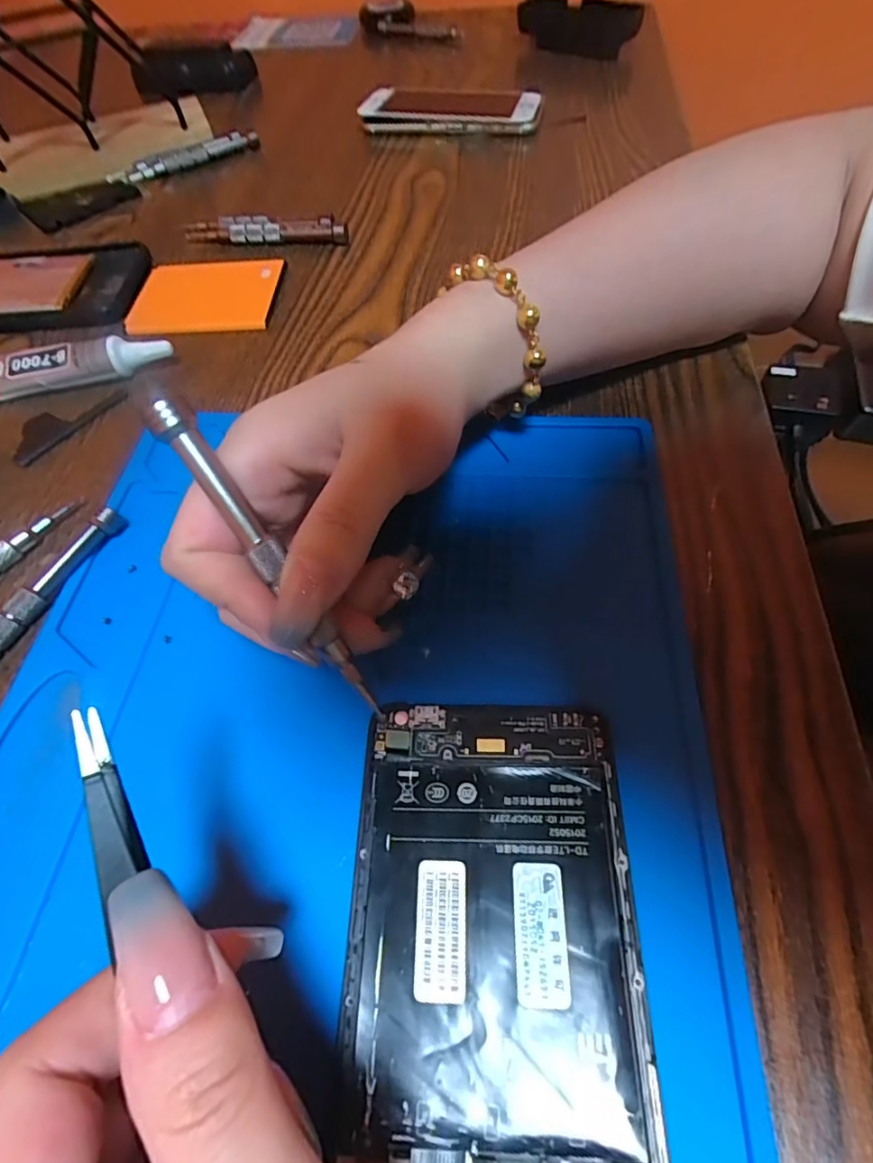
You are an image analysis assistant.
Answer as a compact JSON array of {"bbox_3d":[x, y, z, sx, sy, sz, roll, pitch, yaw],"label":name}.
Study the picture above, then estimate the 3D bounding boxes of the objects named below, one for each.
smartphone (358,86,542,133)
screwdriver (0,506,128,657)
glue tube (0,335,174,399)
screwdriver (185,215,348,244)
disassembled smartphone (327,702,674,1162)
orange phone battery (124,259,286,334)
[{"bbox_3d":[0.011,-0.370,0.415,0.136,0.014,0.068,14,60,13],"label":"smartphone"},{"bbox_3d":[-0.153,0.014,0.194,0.009,0.013,0.102,26,64,19],"label":"screwdriver"},{"bbox_3d":[-0.185,-0.108,0.267,0.101,0.018,0.019,-11,59,-2],"label":"glue tube"},{"bbox_3d":[-0.109,-0.222,0.336,0.107,0.012,0.015,5,59,7],"label":"screwdriver"},{"bbox_3d":[0.013,0.101,0.128,0.073,0.004,0.142,0,59,4],"label":"disassembled smartphone"},{"bbox_3d":[-0.131,-0.166,0.305,0.077,0.008,0.063,-2,59,3],"label":"orange phone battery"}]

